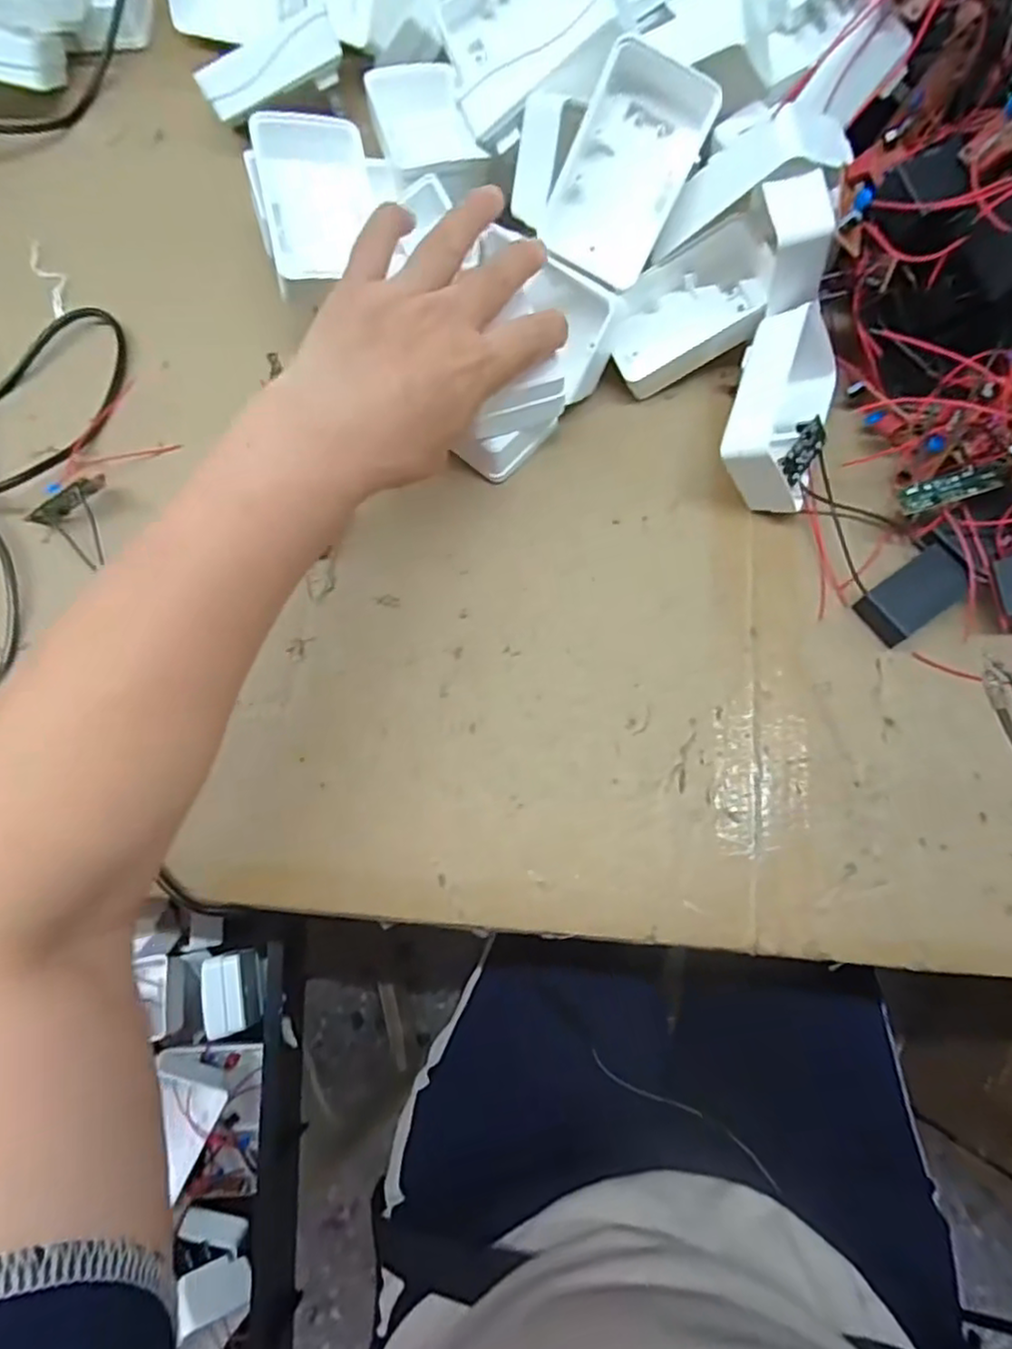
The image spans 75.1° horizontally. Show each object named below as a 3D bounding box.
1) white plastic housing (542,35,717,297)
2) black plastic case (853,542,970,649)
[{"bbox_3d":[0.060,-0.249,0.326,0.059,0.028,0.091,33,118,8],"label":"white plastic housing"},{"bbox_3d":[0.203,-0.040,0.326,0.046,0.022,0.028,-35,77,-7],"label":"black plastic case"}]

